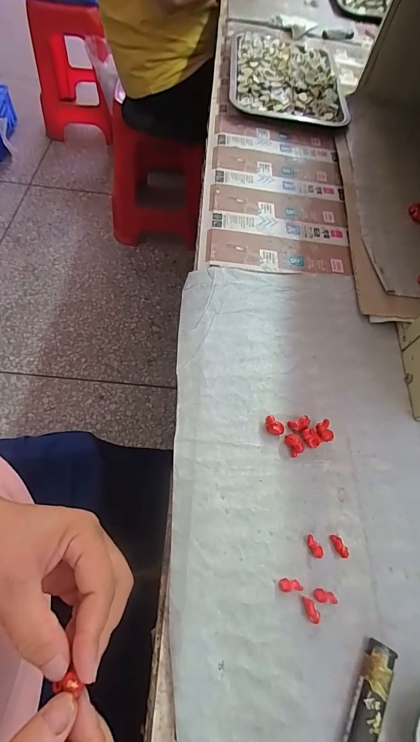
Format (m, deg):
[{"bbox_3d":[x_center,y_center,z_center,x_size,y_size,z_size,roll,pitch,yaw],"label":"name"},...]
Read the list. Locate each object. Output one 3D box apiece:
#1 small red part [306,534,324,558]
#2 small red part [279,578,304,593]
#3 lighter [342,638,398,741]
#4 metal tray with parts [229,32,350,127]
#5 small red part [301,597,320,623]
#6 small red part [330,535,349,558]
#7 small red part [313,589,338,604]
[{"bbox_3d":[0.087,0.148,0.293,0.009,0.005,0.019,-29,67,-16],"label":"small red part"},{"bbox_3d":[0.065,0.170,0.277,0.019,0.006,0.009,6,61,-2],"label":"small red part"},{"bbox_3d":[0.111,0.236,0.244,0.019,0.013,0.079,29,63,10],"label":"lighter"},{"bbox_3d":[0.142,-0.558,0.654,0.209,0.036,0.286,5,61,-3],"label":"metal tray with parts"},{"bbox_3d":[0.078,0.186,0.272,0.009,0.005,0.019,-21,53,-13],"label":"small red part"},{"bbox_3d":[0.109,0.148,0.294,0.008,0.007,0.019,-26,66,-15],"label":"small red part"},{"bbox_3d":[0.091,0.178,0.277,0.019,0.006,0.009,7,62,1],"label":"small red part"}]

